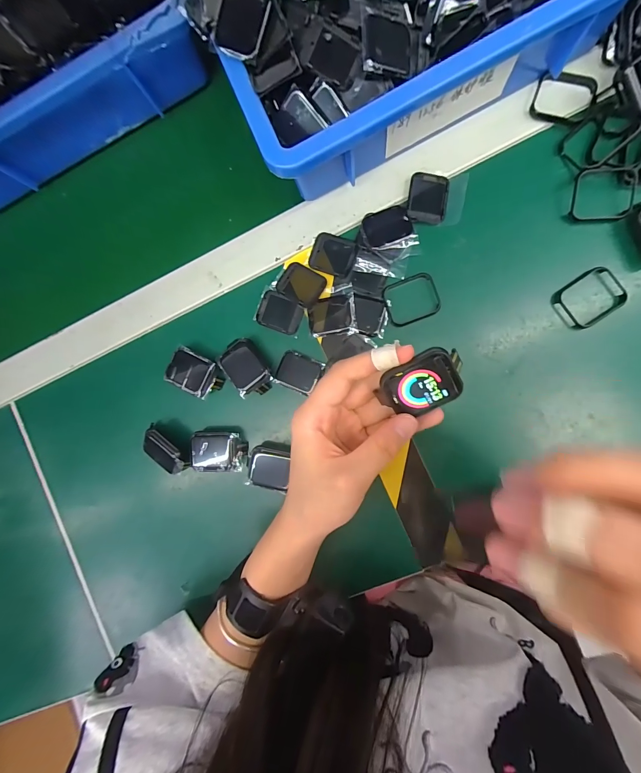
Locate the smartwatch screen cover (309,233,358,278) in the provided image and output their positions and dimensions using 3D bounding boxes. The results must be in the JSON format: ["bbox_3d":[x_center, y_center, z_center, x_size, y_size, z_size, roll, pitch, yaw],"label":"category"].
[{"bbox_3d":[0.011,-0.115,0.297,0.040,0.004,0.031,21,94,7],"label":"smartwatch screen cover"}]

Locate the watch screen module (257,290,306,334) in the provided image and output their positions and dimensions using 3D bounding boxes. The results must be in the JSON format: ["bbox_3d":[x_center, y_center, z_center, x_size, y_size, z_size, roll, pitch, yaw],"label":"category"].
[{"bbox_3d":[-0.037,-0.066,0.304,0.040,0.004,0.031,22,94,7],"label":"watch screen module"}]

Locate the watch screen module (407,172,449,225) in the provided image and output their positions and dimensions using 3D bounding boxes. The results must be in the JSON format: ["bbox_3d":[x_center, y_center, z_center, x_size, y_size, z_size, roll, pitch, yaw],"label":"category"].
[{"bbox_3d":[0.091,-0.159,0.285,0.032,0.007,0.041,7,92,8],"label":"watch screen module"}]

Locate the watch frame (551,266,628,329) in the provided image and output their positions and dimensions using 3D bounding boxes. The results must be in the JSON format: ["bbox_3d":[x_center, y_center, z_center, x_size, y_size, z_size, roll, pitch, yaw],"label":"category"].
[{"bbox_3d":[0.217,-0.071,0.272,0.049,0.009,0.038,-33,87,8],"label":"watch frame"}]

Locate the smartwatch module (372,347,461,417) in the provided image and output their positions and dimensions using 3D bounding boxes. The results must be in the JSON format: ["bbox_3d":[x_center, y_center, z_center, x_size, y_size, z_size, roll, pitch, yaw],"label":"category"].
[{"bbox_3d":[0.062,-0.003,0.203,0.045,0.012,0.034,-22,107,10],"label":"smartwatch module"}]

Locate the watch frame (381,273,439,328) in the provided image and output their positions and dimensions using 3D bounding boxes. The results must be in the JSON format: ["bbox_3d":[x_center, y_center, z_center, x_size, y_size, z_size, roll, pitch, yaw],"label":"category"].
[{"bbox_3d":[0.078,-0.074,0.289,0.044,0.005,0.037,-19,89,8],"label":"watch frame"}]

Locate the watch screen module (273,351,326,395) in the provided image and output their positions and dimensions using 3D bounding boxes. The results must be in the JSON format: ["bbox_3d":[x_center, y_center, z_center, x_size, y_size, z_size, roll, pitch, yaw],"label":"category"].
[{"bbox_3d":[-0.019,-0.012,0.304,0.038,0.004,0.032,24,95,7],"label":"watch screen module"}]

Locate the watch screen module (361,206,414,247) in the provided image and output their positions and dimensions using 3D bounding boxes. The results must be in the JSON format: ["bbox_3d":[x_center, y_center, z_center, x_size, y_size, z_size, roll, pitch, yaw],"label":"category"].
[{"bbox_3d":[0.056,-0.136,0.287,0.038,0.006,0.029,-19,89,8],"label":"watch screen module"}]

